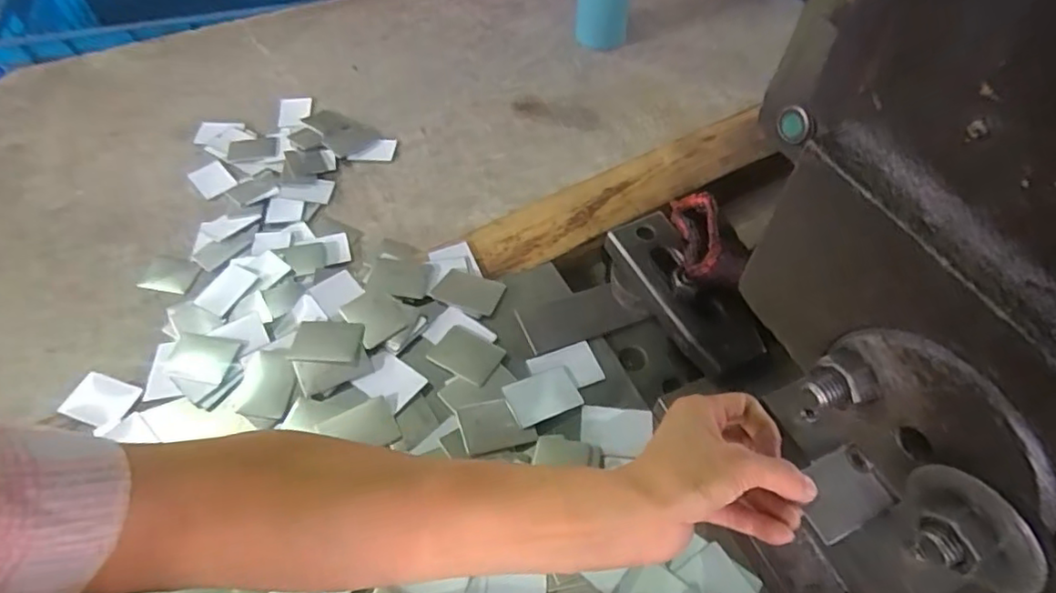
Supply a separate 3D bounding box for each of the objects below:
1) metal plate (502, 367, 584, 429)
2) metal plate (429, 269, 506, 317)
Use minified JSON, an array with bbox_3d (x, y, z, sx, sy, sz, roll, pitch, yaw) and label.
[{"bbox_3d":[0.011,0.069,0.415,0.049,0.004,0.034,-15,54,-20],"label":"metal plate"},{"bbox_3d":[-0.047,-0.004,0.475,0.051,0.004,0.035,19,56,14],"label":"metal plate"}]

